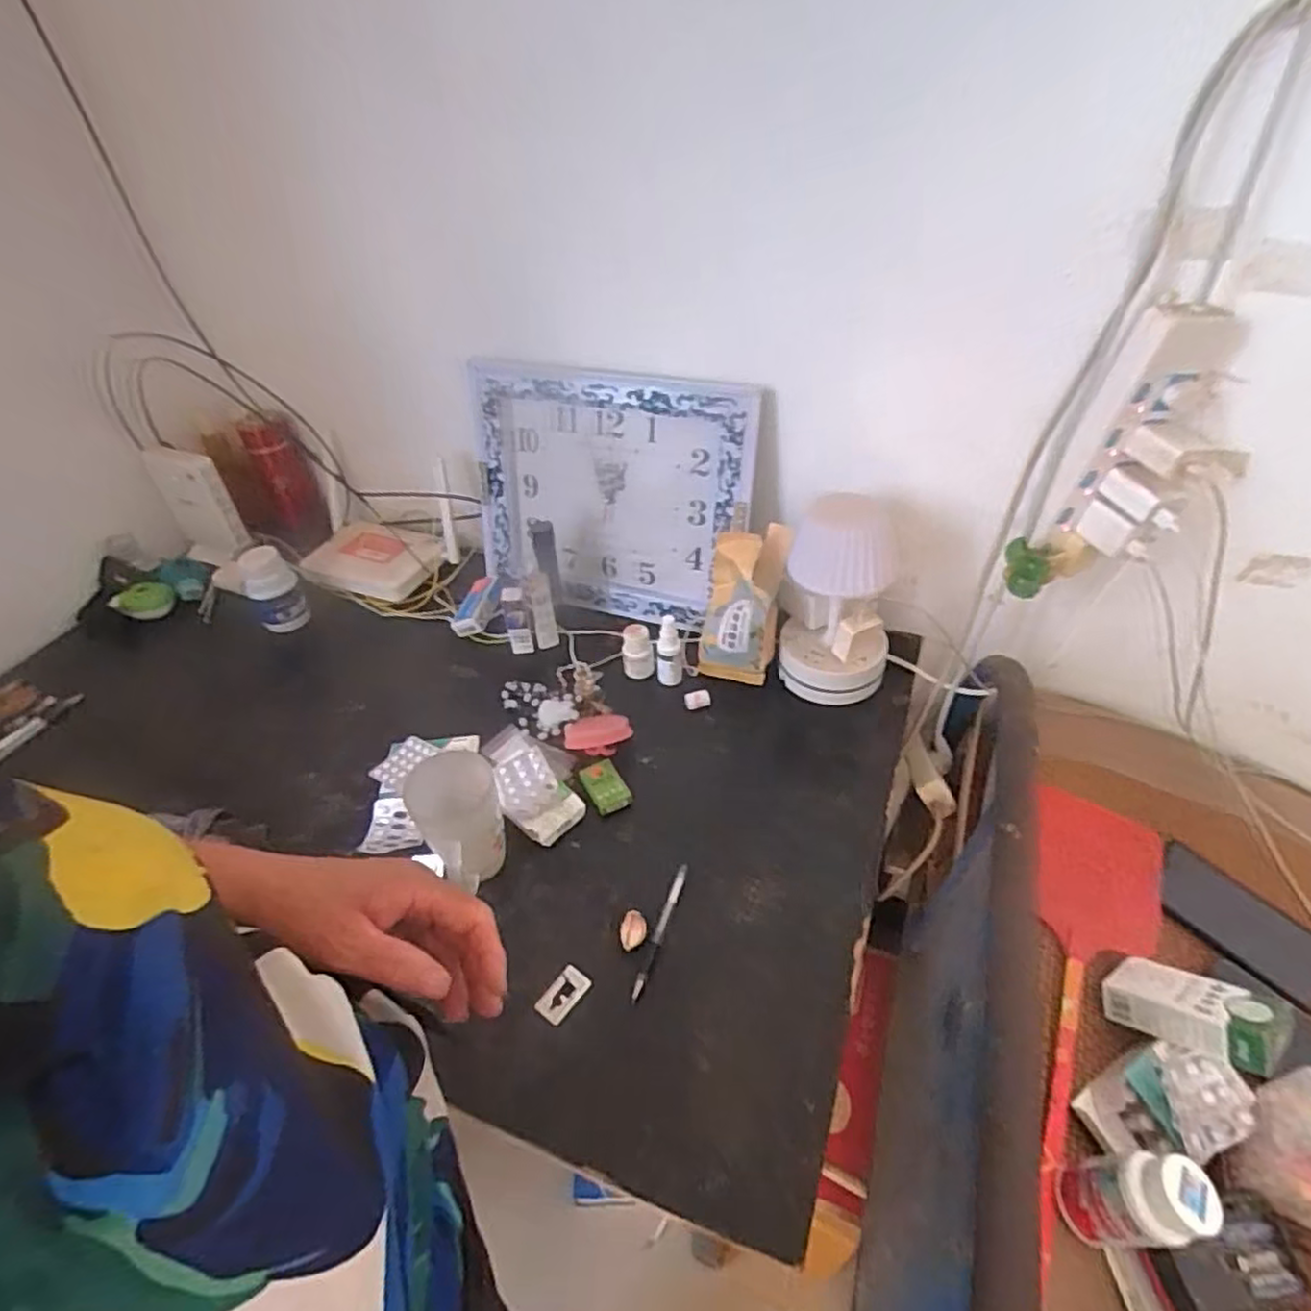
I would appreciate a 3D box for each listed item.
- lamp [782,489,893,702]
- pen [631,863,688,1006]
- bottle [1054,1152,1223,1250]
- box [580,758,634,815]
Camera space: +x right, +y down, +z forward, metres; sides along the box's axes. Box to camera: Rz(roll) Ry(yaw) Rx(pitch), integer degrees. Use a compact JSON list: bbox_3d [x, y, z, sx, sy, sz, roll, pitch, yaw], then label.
[{"bbox_3d":[0.212,-0.059,0.814,0.122,0.226,0.148,10,43,16],"label":"lamp"},{"bbox_3d":[0.004,0.249,0.638,0.010,0.011,0.130,12,44,17],"label":"pen"},{"bbox_3d":[0.320,0.370,0.475,0.046,0.100,0.048,26,42,-11],"label":"bottle"},{"bbox_3d":[-0.055,0.142,0.758,0.039,0.018,0.058,-21,44,-19],"label":"box"}]

